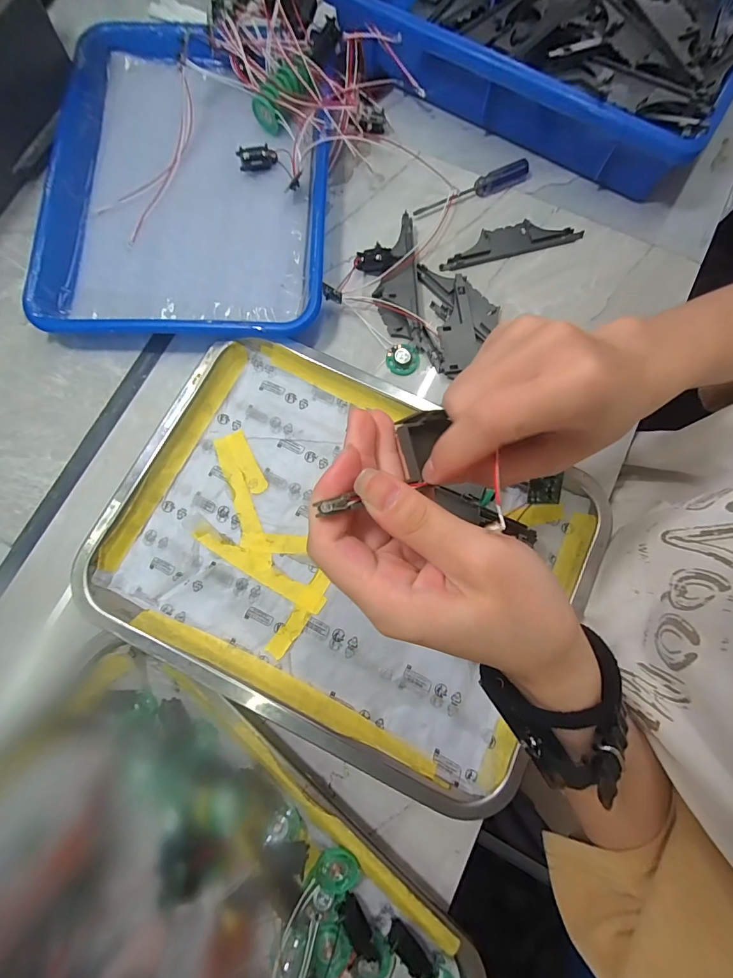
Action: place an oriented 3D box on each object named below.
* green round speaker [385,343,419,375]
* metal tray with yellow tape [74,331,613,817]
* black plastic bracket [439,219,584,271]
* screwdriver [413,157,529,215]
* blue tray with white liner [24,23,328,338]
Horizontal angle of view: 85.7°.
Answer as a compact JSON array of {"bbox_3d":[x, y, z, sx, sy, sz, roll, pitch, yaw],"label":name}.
[{"bbox_3d":[0.032,-0.115,0.347,0.027,0.009,0.027,0,79,0],"label":"green round speaker"},{"bbox_3d":[-0.018,0.041,0.308,0.349,0.026,0.260,27,81,5],"label":"metal tray with yellow tape"},{"bbox_3d":[0.134,-0.233,0.371,0.132,0.005,0.034,-13,80,-3],"label":"black plastic bracket"},{"bbox_3d":[0.101,-0.285,0.374,0.115,0.015,0.015,-22,80,-4],"label":"screwdriver"},{"bbox_3d":[-0.161,-0.284,0.366,0.248,0.031,0.322,1,79,0],"label":"blue tray with white liner"}]

